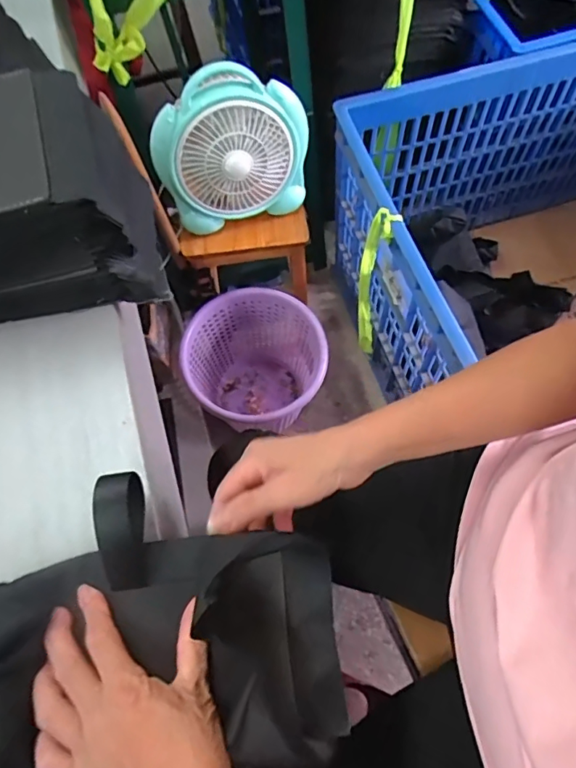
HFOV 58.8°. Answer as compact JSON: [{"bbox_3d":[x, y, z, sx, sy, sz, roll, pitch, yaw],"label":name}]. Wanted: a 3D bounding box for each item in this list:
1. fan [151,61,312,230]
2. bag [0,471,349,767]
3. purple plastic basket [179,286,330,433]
[{"bbox_3d":[-0.087,-0.369,0.816,0.240,0.213,0.091,-11,66,-3],"label":"fan"},{"bbox_3d":[-0.112,0.168,0.355,0.283,0.072,0.187,-10,66,-2],"label":"bag"},{"bbox_3d":[-0.069,-0.018,1.123,0.265,0.328,0.294,-30,68,-11],"label":"purple plastic basket"}]

